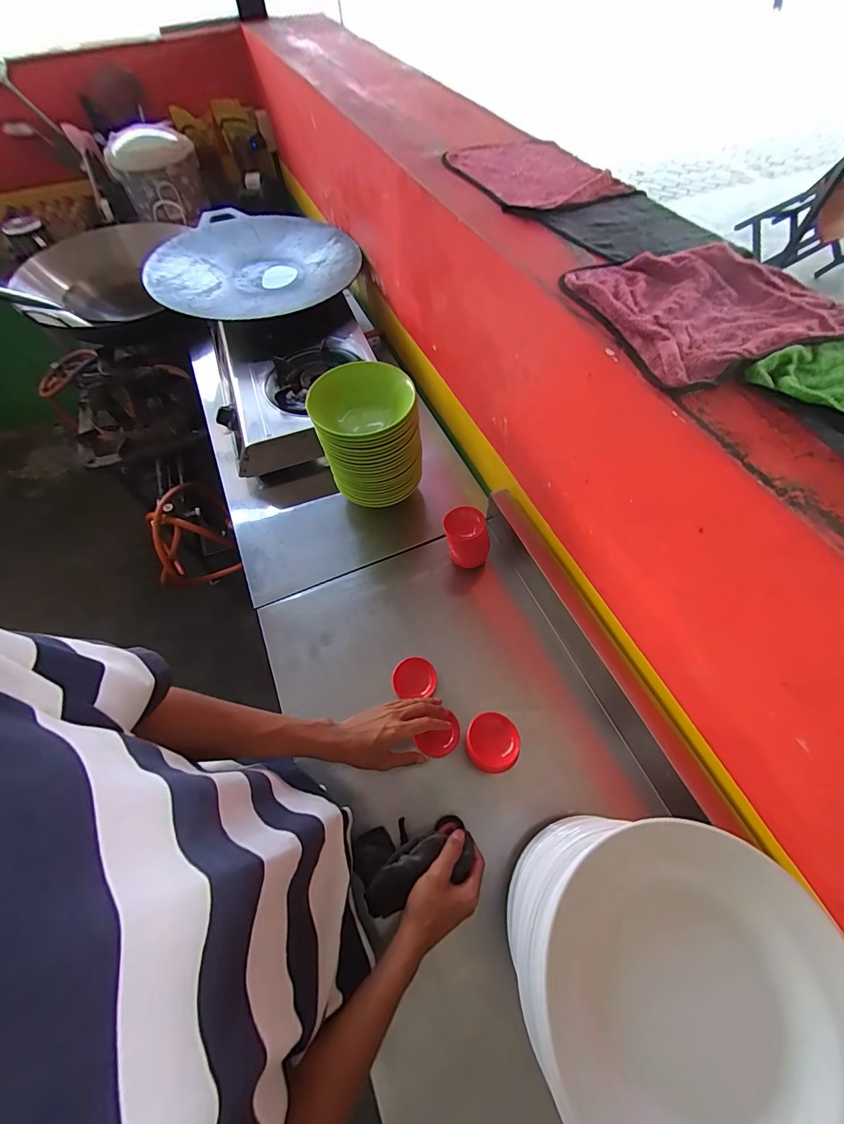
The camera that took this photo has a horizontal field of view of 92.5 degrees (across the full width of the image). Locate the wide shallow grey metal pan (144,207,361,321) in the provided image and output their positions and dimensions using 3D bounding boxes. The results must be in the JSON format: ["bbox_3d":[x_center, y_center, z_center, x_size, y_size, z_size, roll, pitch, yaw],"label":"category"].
[{"bbox_3d":[-0.455,-0.814,1.091,0.519,0.065,0.589,-27,63,-12],"label":"wide shallow grey metal pan"}]

